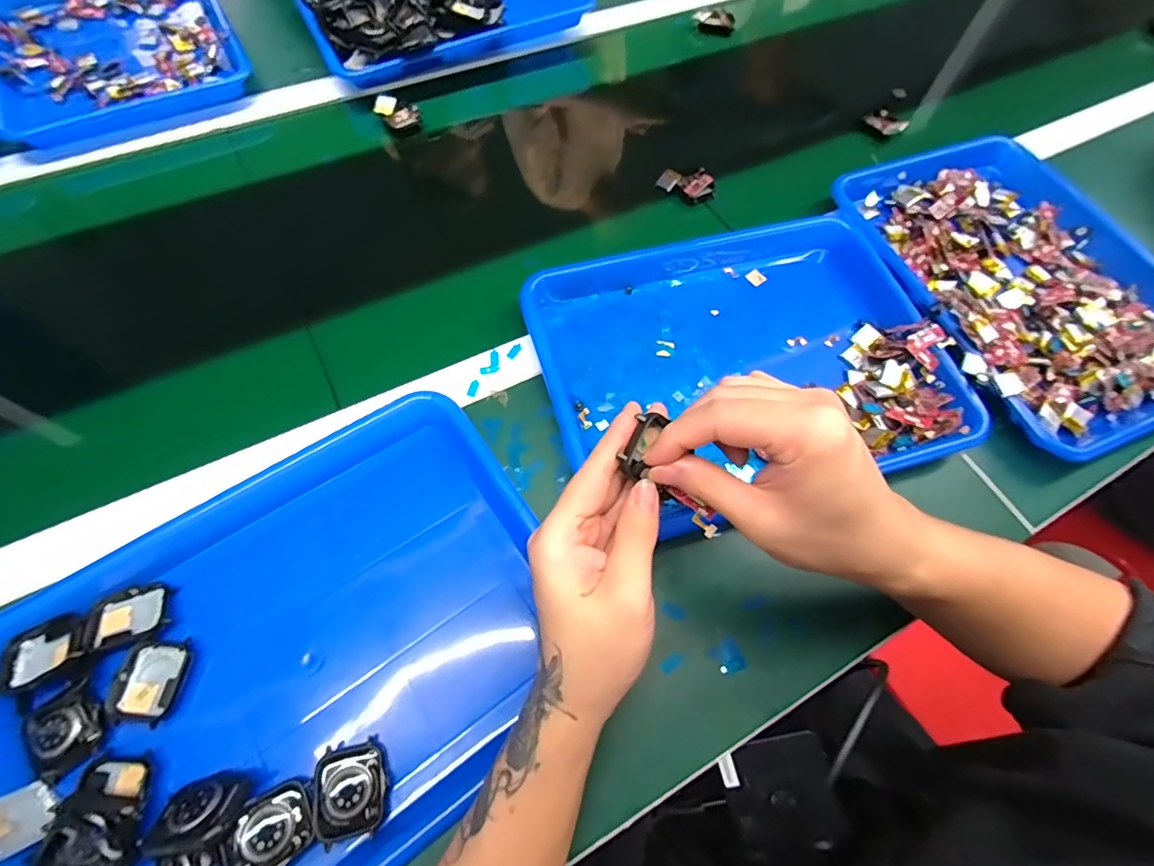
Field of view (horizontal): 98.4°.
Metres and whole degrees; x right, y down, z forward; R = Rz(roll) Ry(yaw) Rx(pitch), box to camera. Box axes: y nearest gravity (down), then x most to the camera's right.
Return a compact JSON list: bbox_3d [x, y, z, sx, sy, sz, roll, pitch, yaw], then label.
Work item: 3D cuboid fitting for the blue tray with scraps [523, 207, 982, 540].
[{"bbox_3d":[0.139,-0.065,0.428,0.335,0.034,0.257,-16,67,-10],"label":"blue tray with scraps"}]

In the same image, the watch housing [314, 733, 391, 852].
[{"bbox_3d":[-0.128,0.203,0.283,0.037,0.014,0.047,-10,66,-8],"label":"watch housing"}]

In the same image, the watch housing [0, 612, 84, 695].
[{"bbox_3d":[-0.325,0.134,0.304,0.044,0.016,0.038,-26,69,-14],"label":"watch housing"}]

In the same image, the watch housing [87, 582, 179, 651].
[{"bbox_3d":[-0.291,0.118,0.323,0.045,0.011,0.037,-14,55,-13],"label":"watch housing"}]

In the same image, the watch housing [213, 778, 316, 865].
[{"bbox_3d":[-0.166,0.216,0.270,0.042,0.011,0.036,-29,75,-38],"label":"watch housing"}]

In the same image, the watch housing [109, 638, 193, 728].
[{"bbox_3d":[-0.264,0.153,0.309,0.036,0.007,0.045,3,65,-2],"label":"watch housing"}]

